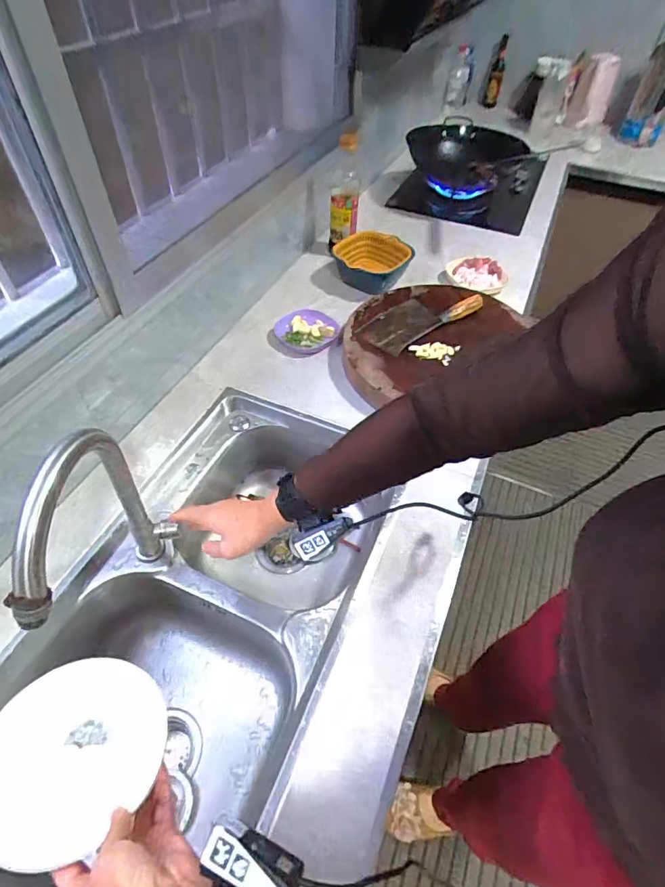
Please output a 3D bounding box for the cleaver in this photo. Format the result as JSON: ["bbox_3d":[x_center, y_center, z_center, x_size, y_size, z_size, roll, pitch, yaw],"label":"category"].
[{"bbox_3d":[0.175,-0.262,0.931,0.259,0.030,0.117,-28,57,-24],"label":"cleaver"}]

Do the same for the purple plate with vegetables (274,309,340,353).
[{"bbox_3d":[-0.048,-0.237,0.979,0.120,0.034,0.118,2,50,-2],"label":"purple plate with vegetables"}]

